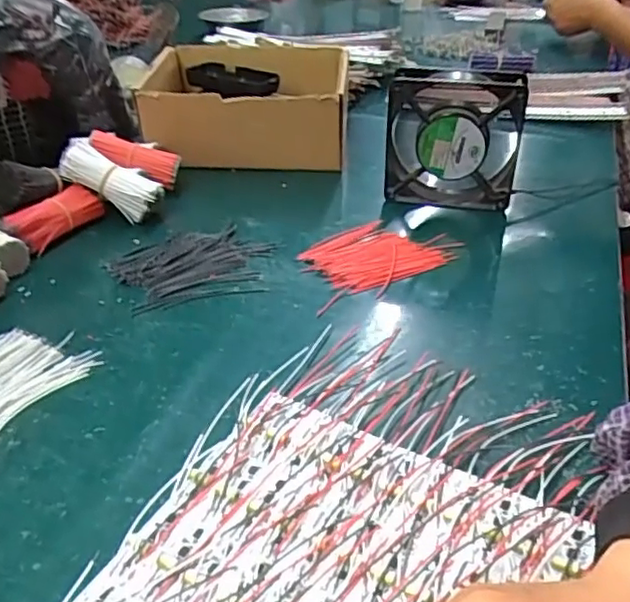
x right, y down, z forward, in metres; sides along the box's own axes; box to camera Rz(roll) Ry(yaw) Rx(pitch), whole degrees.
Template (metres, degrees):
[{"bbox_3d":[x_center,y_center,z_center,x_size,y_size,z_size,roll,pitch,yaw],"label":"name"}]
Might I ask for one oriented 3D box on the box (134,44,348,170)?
[{"bbox_3d":[-0.078,-0.232,0.749,0.224,0.091,0.208,-1,34,0],"label":"box"}]

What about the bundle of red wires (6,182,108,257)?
[{"bbox_3d":[-0.232,-0.074,0.567,0.028,0.033,0.086,16,37,23],"label":"bundle of red wires"}]

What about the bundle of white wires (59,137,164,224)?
[{"bbox_3d":[-0.188,-0.116,0.593,0.093,0.032,0.041,32,37,-3],"label":"bundle of white wires"}]

